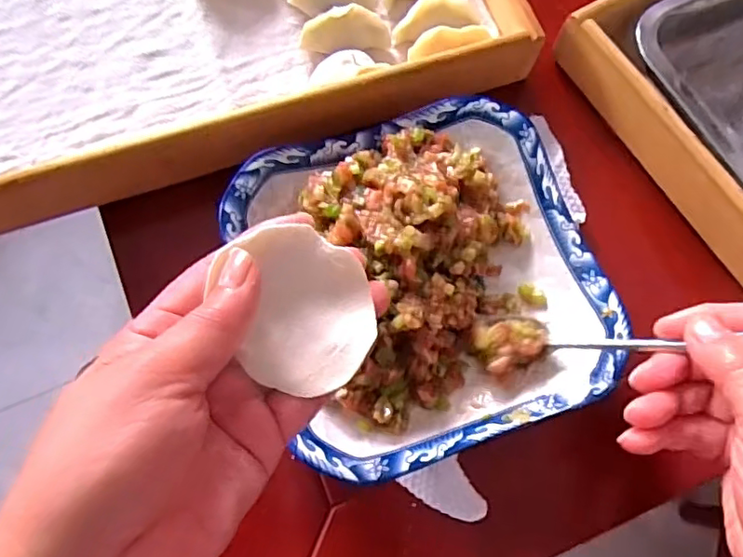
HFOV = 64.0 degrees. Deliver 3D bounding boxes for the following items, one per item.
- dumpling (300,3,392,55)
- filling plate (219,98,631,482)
[{"bbox_3d":[-0.016,-0.154,0.372,0.055,0.028,0.019,-4,74,-6],"label":"dumpling"},{"bbox_3d":[0.030,-0.004,0.316,0.174,0.051,0.181,-18,76,-9],"label":"filling plate"}]

